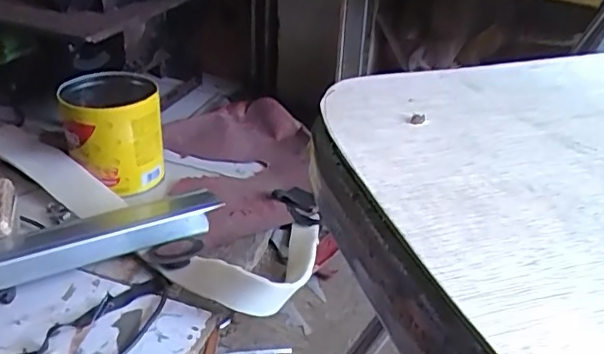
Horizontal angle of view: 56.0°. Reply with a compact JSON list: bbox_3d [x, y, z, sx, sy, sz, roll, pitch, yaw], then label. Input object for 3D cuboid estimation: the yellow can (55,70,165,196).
[{"bbox_3d":[-0.306,-0.072,0.929,0.145,0.155,0.145,-7,32,-15],"label":"yellow can"}]

